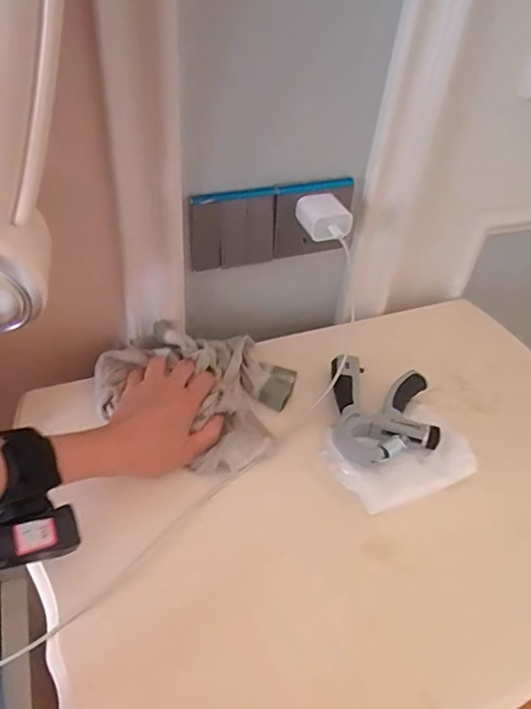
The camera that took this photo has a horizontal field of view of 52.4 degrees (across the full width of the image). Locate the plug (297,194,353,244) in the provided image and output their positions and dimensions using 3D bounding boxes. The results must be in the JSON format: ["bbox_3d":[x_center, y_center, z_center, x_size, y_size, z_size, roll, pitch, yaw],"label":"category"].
[{"bbox_3d":[0.059,-0.137,0.546,0.043,0.032,0.048,-9,45,-16],"label":"plug"}]

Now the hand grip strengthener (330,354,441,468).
[{"bbox_3d":[0.114,0.056,0.530,0.097,0.035,0.139,8,43,1],"label":"hand grip strengthener"}]

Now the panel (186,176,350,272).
[{"bbox_3d":[0.008,-0.132,0.560,0.171,0.081,0.015,-11,46,-19],"label":"panel"}]

